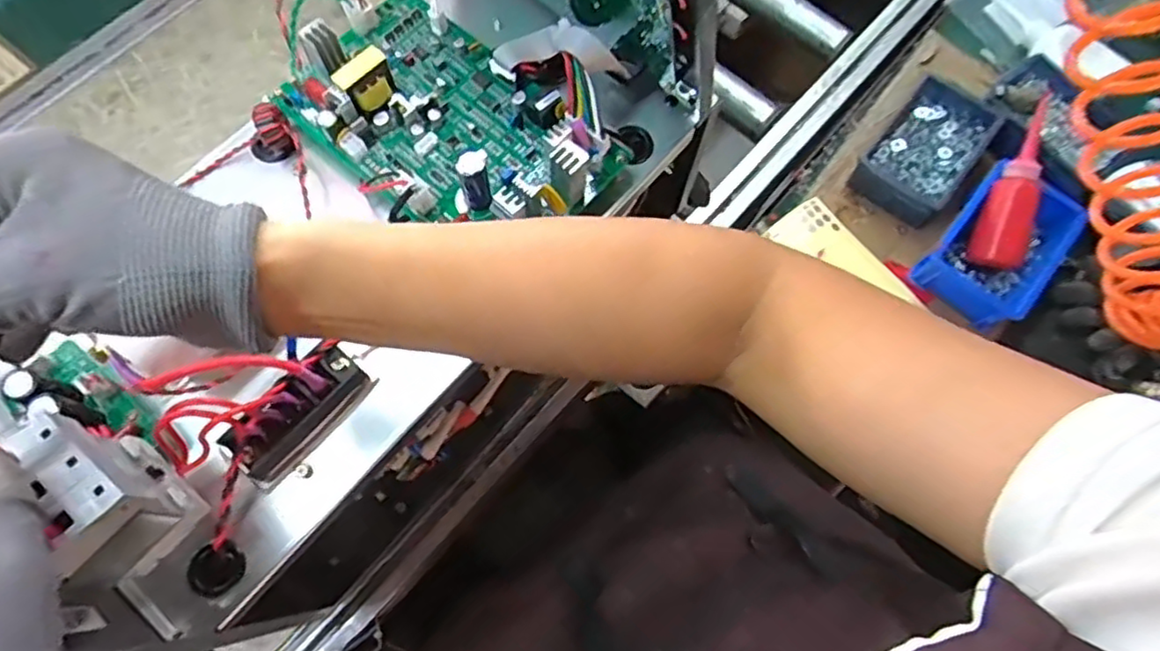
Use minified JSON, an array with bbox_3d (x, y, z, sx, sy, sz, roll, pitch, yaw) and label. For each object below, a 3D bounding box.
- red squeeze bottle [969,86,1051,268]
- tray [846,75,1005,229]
[{"bbox_3d":[0.434,-0.145,0.663,0.057,0.042,0.176,10,105,1],"label":"red squeeze bottle"},{"bbox_3d":[0.362,-0.182,0.710,0.095,0.044,0.156,40,74,11],"label":"tray"}]

